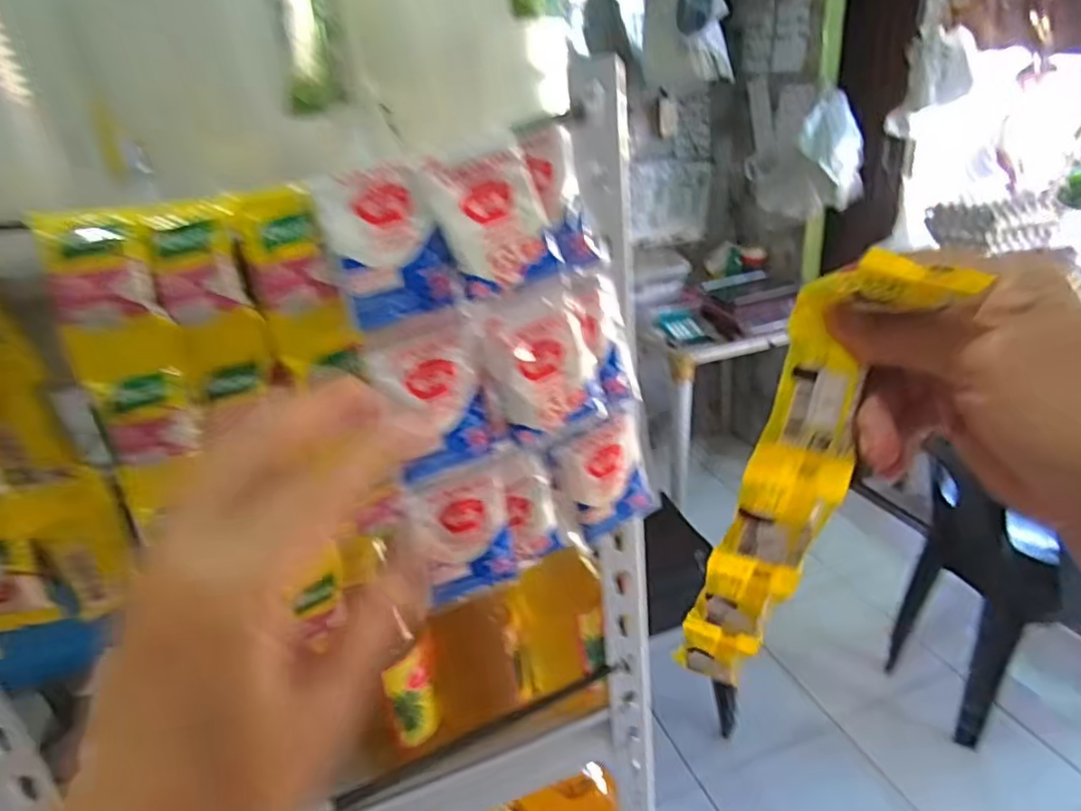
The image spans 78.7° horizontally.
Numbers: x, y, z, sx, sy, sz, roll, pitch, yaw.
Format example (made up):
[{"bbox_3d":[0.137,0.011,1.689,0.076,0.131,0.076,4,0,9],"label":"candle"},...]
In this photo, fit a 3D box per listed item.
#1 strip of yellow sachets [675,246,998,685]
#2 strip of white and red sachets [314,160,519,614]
[{"bbox_3d":[0.107,0.052,0.295,0.046,0.243,0.031,20,33,16],"label":"strip of yellow sachets"},{"bbox_3d":[-0.054,0.001,0.333,0.059,0.222,0.032,-15,27,-18],"label":"strip of white and red sachets"}]

